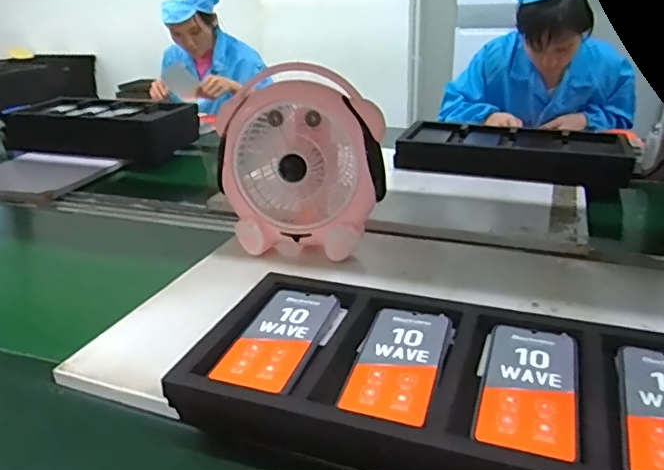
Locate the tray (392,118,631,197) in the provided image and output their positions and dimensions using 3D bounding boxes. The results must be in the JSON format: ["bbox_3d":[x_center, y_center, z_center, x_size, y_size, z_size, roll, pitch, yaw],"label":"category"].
[{"bbox_3d":[0.394,-0.181,1.241,0.476,0.060,0.219,9,26,22],"label":"tray"}]

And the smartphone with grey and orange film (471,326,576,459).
[{"bbox_3d":[0.171,0.130,0.492,0.080,0.008,0.169,8,26,20],"label":"smartphone with grey and orange film"}]

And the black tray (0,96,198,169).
[{"bbox_3d":[-0.639,-0.296,1.558,0.522,0.114,0.212,6,25,16],"label":"black tray"}]

